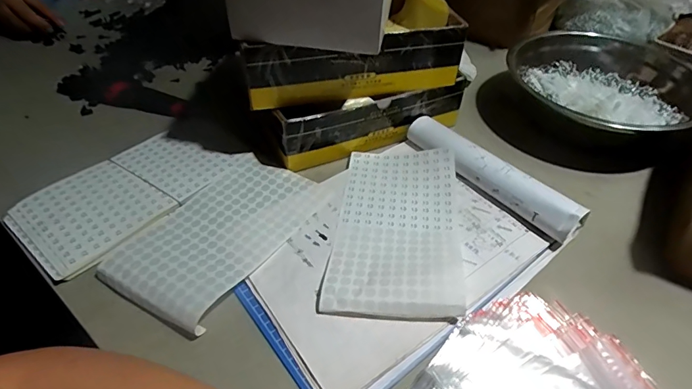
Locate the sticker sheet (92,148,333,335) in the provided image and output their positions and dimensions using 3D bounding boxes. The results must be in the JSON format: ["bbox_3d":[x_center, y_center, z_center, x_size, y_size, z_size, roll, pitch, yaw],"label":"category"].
[{"bbox_3d":[-0.125,0.031,0.419,0.120,0.018,0.204,26,51,22],"label":"sticker sheet"}]

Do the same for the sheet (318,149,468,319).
[{"bbox_3d":[0.053,0.025,0.426,0.127,0.024,0.213,5,46,4],"label":"sheet"}]

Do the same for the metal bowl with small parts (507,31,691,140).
[{"bbox_3d":[0.340,-0.142,0.558,0.195,0.078,0.208,-3,46,-5],"label":"metal bowl with small parts"}]

